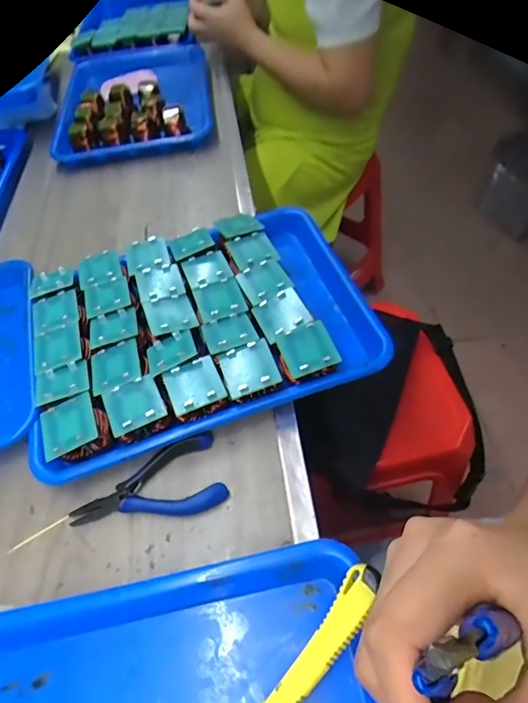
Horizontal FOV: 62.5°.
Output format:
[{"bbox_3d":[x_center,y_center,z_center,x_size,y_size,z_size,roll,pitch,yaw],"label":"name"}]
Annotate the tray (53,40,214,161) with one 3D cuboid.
[{"bbox_3d":[-0.225,-0.453,0.759,0.254,0.045,0.365,-8,54,-3],"label":"tray"}]

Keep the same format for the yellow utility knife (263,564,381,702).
[{"bbox_3d":[0.027,0.195,0.269,0.021,0.005,0.138,35,82,25],"label":"yellow utility knife"}]

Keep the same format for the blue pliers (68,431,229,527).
[{"bbox_3d":[-0.096,0.114,0.355,0.125,0.023,0.061,-20,55,-11],"label":"blue pliers"}]

